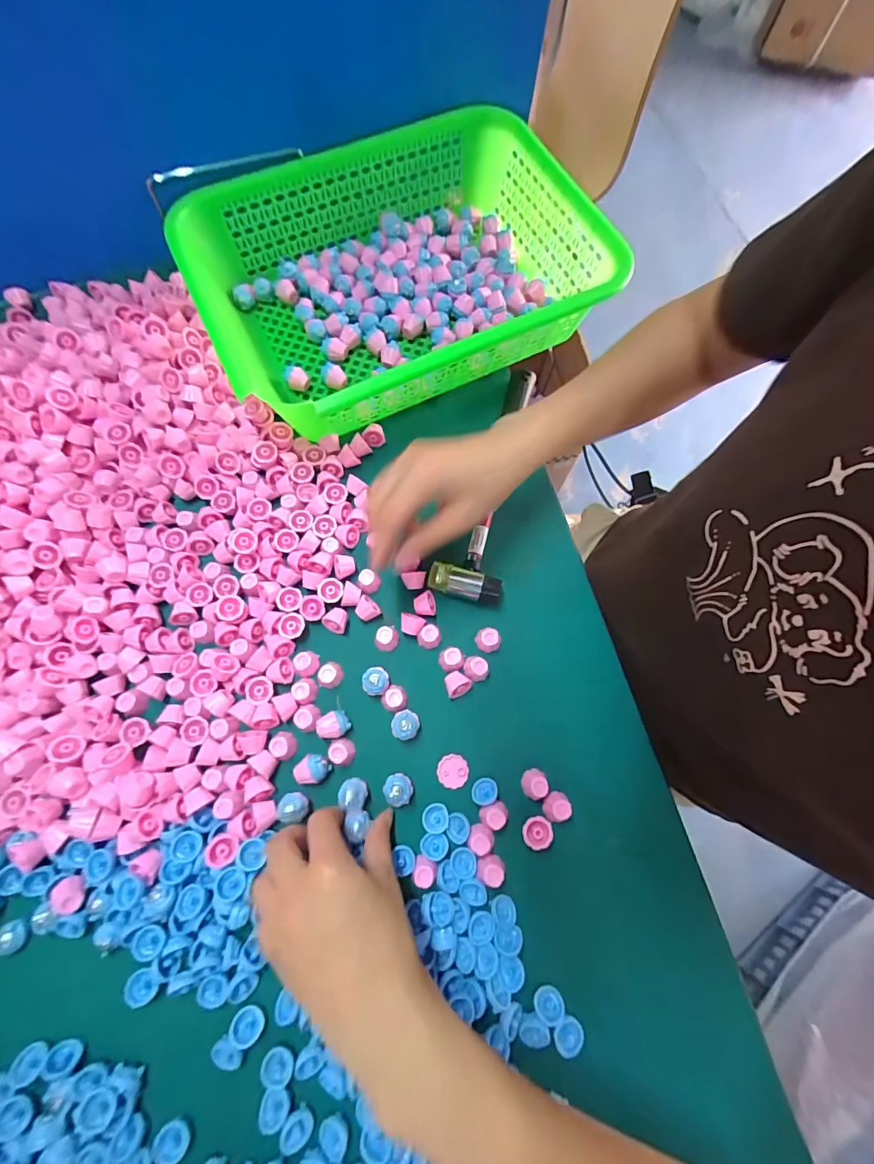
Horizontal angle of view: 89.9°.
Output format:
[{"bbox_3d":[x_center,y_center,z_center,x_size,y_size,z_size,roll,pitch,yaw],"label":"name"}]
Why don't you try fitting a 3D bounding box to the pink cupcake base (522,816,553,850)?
[{"bbox_3d":[0.073,0.183,0.320,0.022,0.010,0.020,1,73,-3],"label":"pink cupcake base"}]

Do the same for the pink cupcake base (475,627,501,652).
[{"bbox_3d":[0.043,0.047,0.362,0.019,0.017,0.020,1,73,-3],"label":"pink cupcake base"}]

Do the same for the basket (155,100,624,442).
[{"bbox_3d":[-0.033,-0.291,0.417,0.358,0.073,0.266,-24,76,-9],"label":"basket"}]

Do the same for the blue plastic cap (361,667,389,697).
[{"bbox_3d":[-0.048,0.079,0.346,0.019,0.023,0.021,1,73,-3],"label":"blue plastic cap"}]

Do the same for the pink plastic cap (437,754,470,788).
[{"bbox_3d":[0.012,0.145,0.337,0.024,0.004,0.024,1,73,-3],"label":"pink plastic cap"}]

